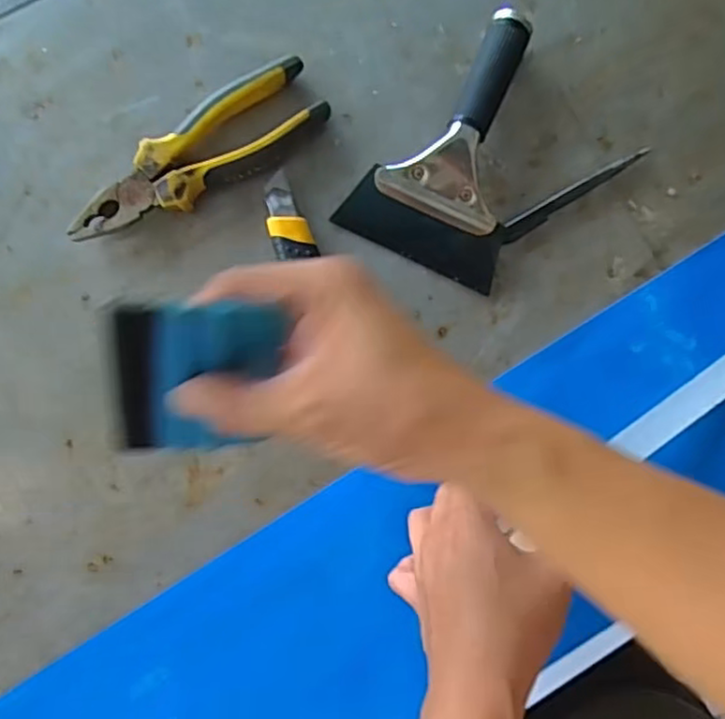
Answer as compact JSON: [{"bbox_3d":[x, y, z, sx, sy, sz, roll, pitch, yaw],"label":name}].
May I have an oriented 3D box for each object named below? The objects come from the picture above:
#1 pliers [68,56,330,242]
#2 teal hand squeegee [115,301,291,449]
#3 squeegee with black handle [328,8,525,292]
[{"bbox_3d":[-0.114,-0.138,0.455,0.186,0.026,0.050,-34,93,-1],"label":"pliers"},{"bbox_3d":[-0.070,0.011,0.289,0.065,0.007,0.090,0,136,-18],"label":"teal hand squeegee"},{"bbox_3d":[0.072,-0.150,0.462,0.112,0.032,0.174,26,90,-3],"label":"squeegee with black handle"}]

